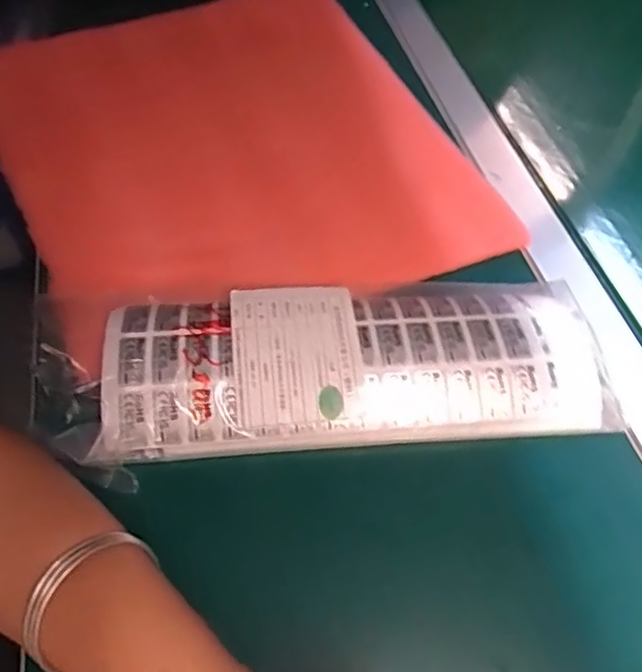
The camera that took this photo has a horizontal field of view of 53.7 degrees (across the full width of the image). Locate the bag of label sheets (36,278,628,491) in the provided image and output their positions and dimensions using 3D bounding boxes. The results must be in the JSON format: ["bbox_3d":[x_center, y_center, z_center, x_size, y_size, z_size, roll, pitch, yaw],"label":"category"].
[{"bbox_3d":[0.001,0.016,0.387,0.339,0.031,0.111,-3,54,-5],"label":"bag of label sheets"}]

